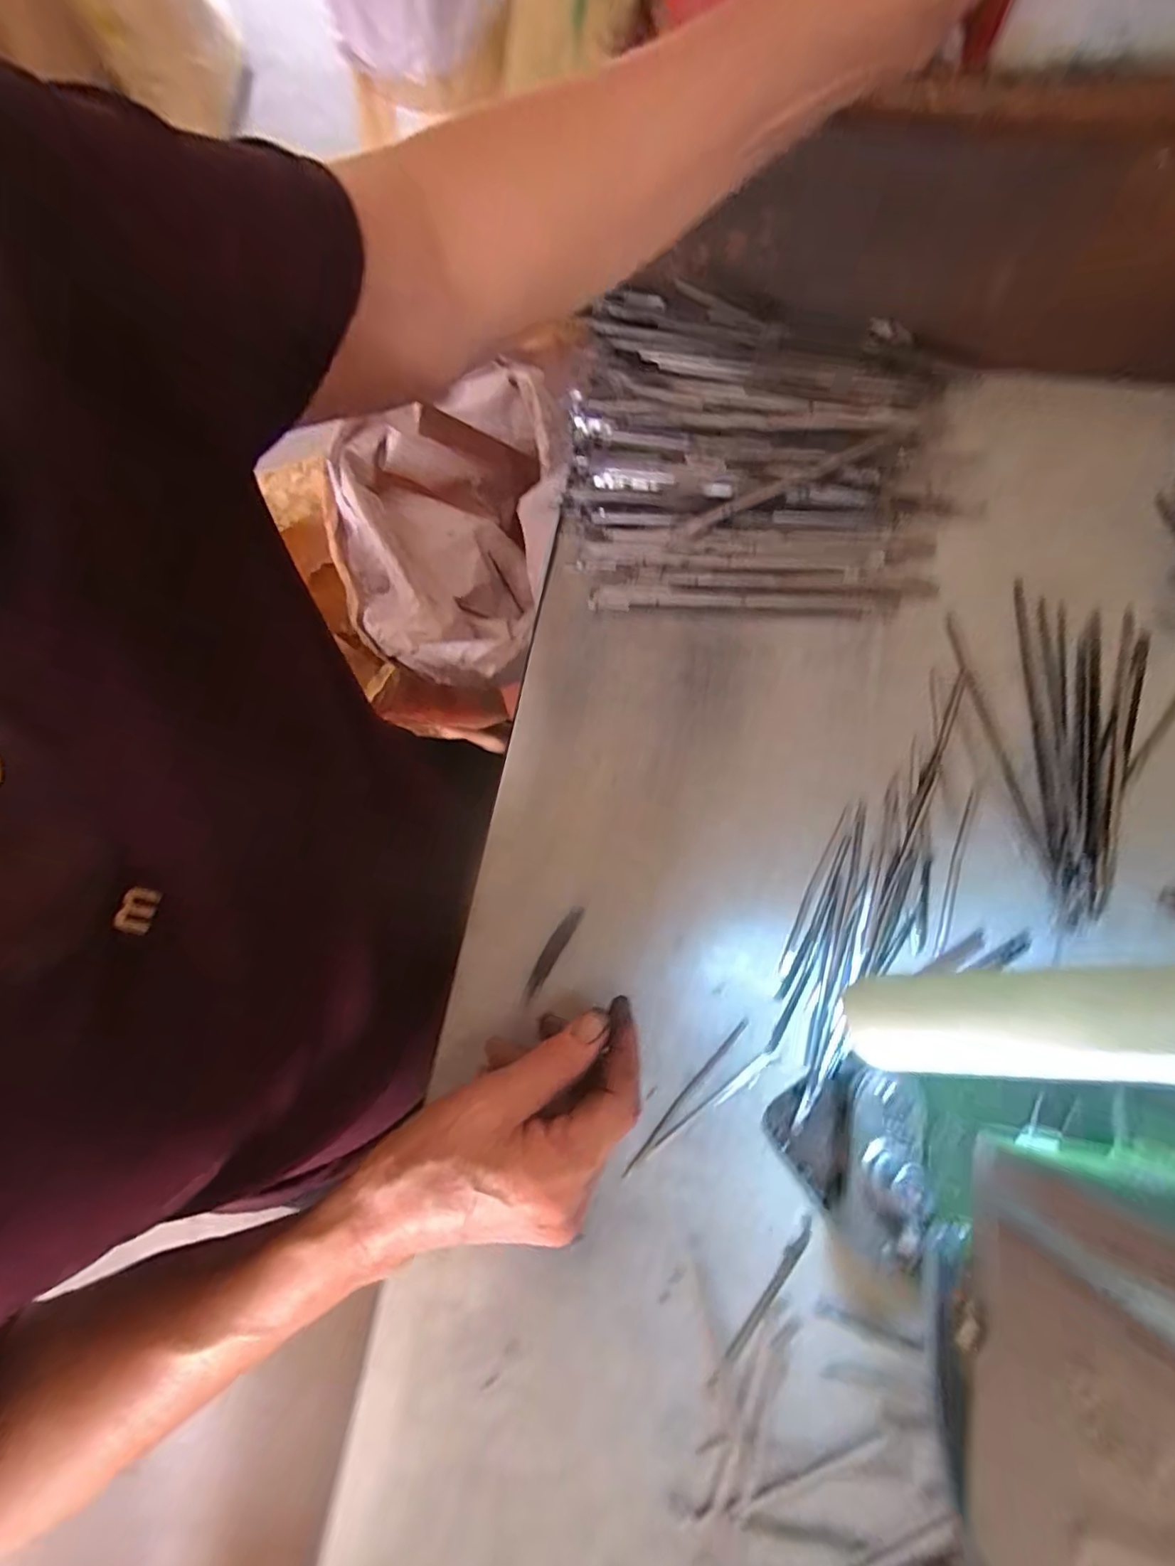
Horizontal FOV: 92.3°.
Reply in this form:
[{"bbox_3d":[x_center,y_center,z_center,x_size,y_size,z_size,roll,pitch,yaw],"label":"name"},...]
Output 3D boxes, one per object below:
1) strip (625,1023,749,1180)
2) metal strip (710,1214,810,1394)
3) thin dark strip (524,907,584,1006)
[{"bbox_3d":[0.051,0.160,0.288,0.005,0.004,0.096,41,81,11],"label":"strip"},{"bbox_3d":[0.084,0.247,0.269,0.006,0.004,0.084,36,80,10],"label":"metal strip"},{"bbox_3d":[-0.020,0.093,0.308,0.009,0.004,0.055,30,79,9],"label":"thin dark strip"}]

